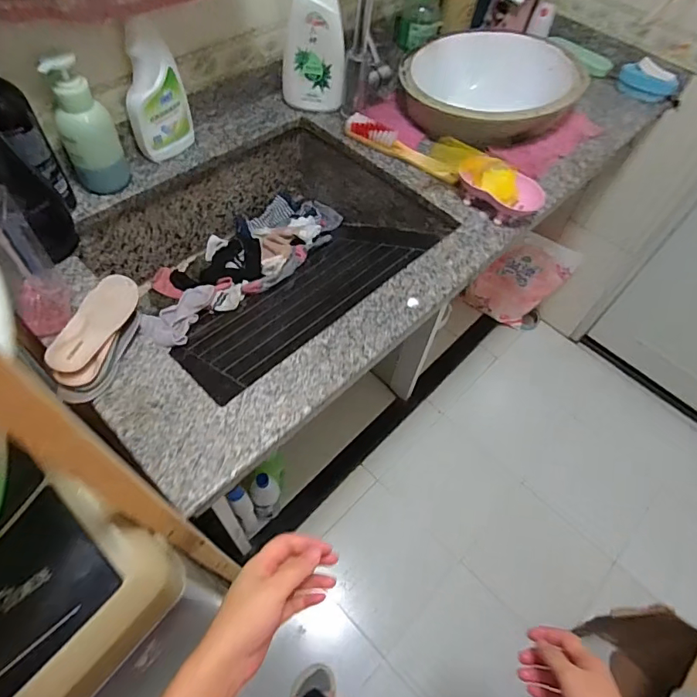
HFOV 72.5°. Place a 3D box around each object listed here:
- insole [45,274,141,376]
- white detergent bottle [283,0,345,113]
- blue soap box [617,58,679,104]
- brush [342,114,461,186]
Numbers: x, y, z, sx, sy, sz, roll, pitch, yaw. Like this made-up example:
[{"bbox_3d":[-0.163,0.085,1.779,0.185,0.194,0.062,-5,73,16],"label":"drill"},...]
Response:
[{"bbox_3d":[-0.315,-0.033,0.590,0.055,0.012,0.141,33,56,-12],"label":"insole"},{"bbox_3d":[-0.063,-0.556,0.830,0.116,0.256,0.055,7,57,0],"label":"white detergent bottle"},{"bbox_3d":[0.662,-0.593,1.051,0.119,0.041,0.083,39,62,19],"label":"blue soap box"},{"bbox_3d":[0.097,-0.366,0.864,0.240,0.033,0.037,32,60,15],"label":"brush"}]

